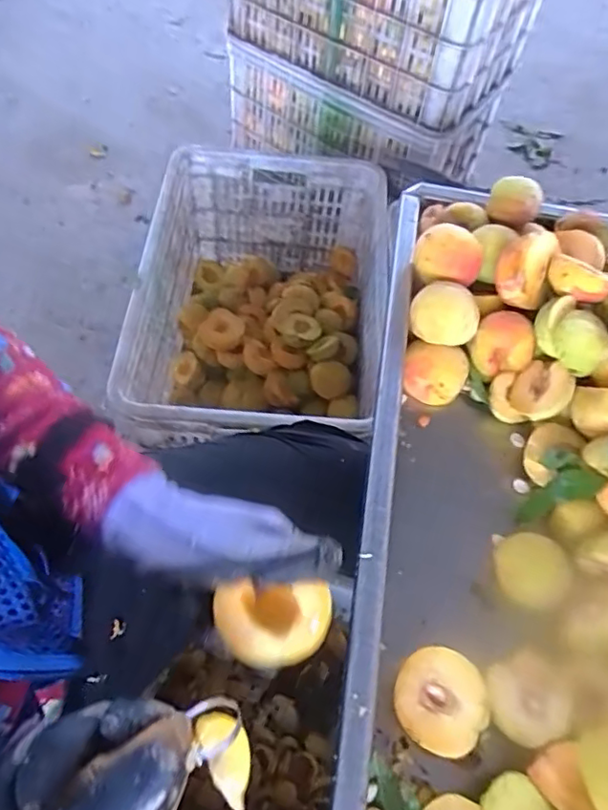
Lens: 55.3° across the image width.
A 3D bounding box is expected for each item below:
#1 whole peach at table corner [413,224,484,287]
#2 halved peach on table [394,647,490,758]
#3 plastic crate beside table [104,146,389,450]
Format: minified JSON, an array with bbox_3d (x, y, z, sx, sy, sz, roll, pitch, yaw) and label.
[{"bbox_3d":[0.148,-0.149,0.603,0.065,0.049,0.056,18,61,7],"label":"whole peach at table corner"},{"bbox_3d":[0.102,0.218,0.430,0.064,0.025,0.067,11,66,20],"label":"halved peach on table"},{"bbox_3d":[-0.062,-0.144,0.940,0.344,0.255,0.514,4,61,-1],"label":"plastic crate beside table"}]

